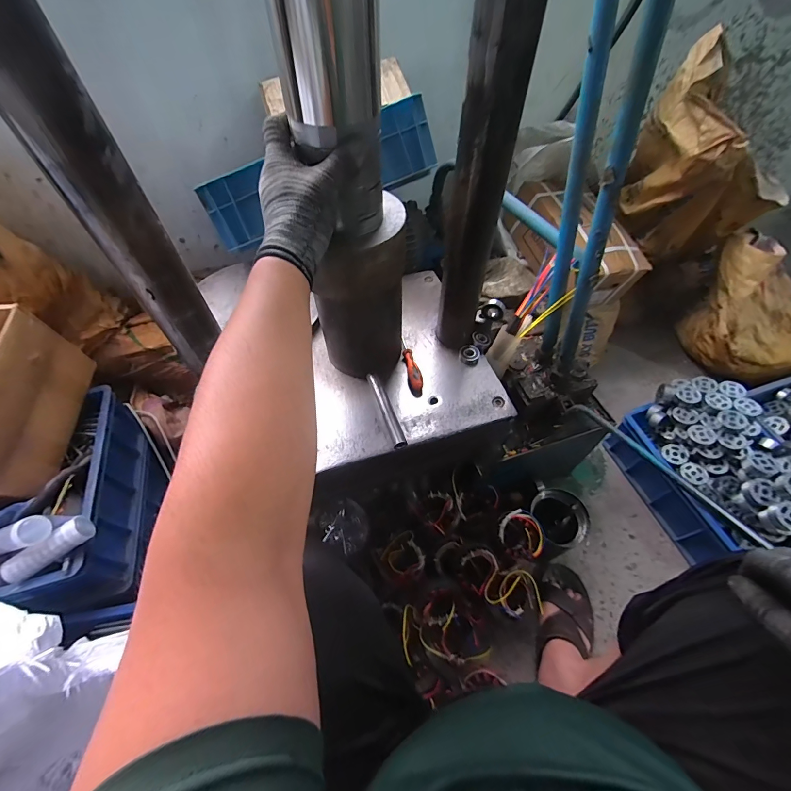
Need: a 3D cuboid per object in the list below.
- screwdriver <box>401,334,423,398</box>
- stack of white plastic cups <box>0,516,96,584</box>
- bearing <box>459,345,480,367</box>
[{"bbox_3d":[0.027,-0.054,0.629,0.023,0.027,0.119,-7,55,-4],"label":"screwdriver"},{"bbox_3d":[-0.565,0.253,0.600,0.128,0.043,0.047,-38,63,-23],"label":"stack of white plastic cups"},{"bbox_3d":[0.129,-0.070,0.639,0.034,0.013,0.038,13,56,10],"label":"bearing"}]

